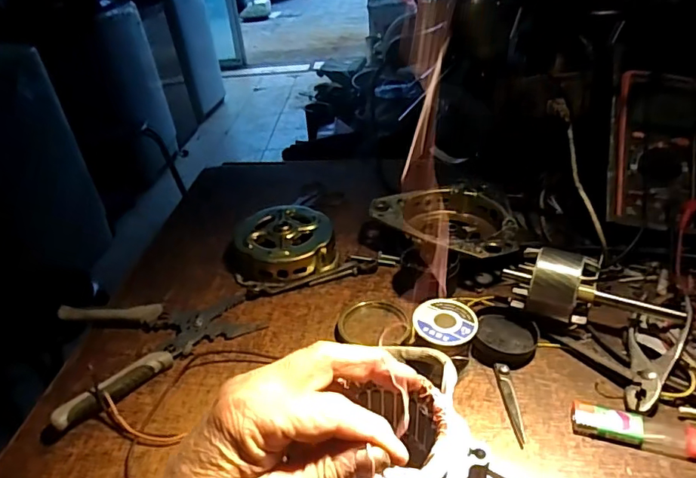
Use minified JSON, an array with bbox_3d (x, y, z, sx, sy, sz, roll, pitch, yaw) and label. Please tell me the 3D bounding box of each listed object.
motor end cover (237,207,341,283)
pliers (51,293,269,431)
[{"bbox_3d":[-0.068,0.002,0.570,0.106,0.035,0.114,-5,34,1],"label":"motor end cover"},{"bbox_3d":[-0.190,0.085,0.478,0.181,0.024,0.135,-27,39,-28],"label":"pliers"}]

